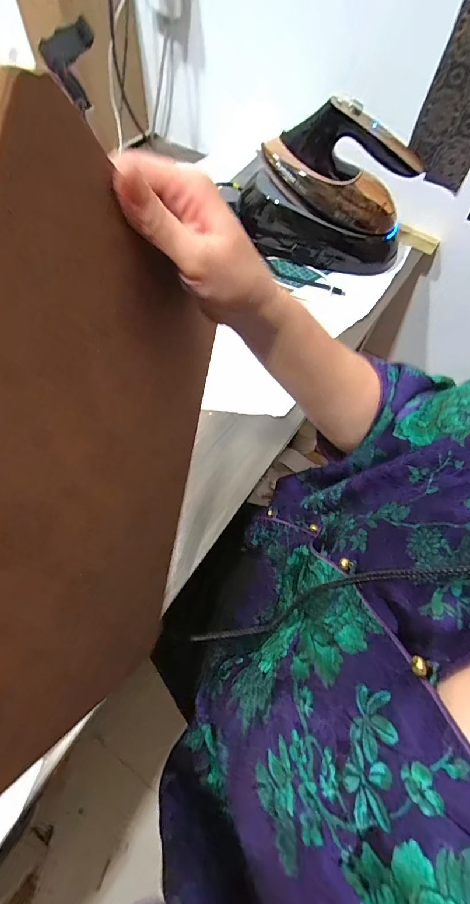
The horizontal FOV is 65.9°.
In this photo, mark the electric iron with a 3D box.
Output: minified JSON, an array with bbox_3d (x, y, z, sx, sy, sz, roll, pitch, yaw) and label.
[{"bbox_3d":[0.170,-0.478,0.672,0.324,0.204,0.134,7,61,1],"label":"electric iron"}]

